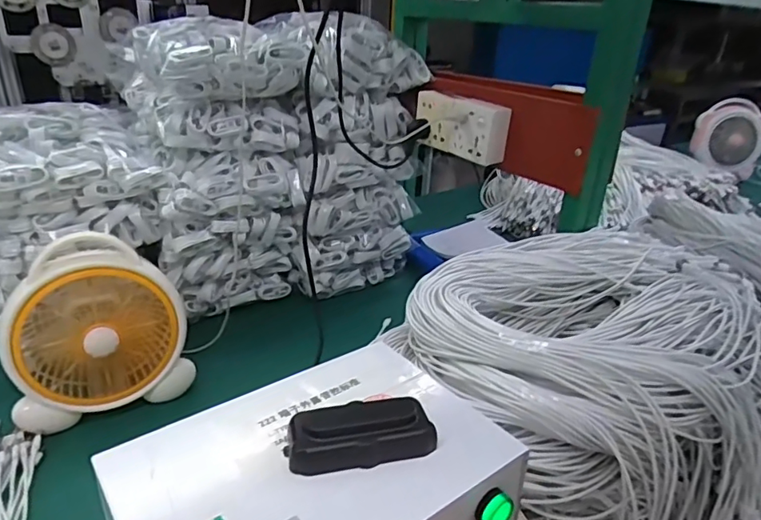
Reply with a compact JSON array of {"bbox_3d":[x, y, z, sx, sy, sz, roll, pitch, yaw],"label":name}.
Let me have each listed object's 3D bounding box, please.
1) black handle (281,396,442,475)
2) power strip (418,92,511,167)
[{"bbox_3d":[-0.015,0.131,0.396,0.107,0.025,0.054,-6,28,-19],"label":"black handle"},{"bbox_3d":[0.128,-0.222,0.872,0.041,0.087,0.176,-17,33,-35],"label":"power strip"}]

